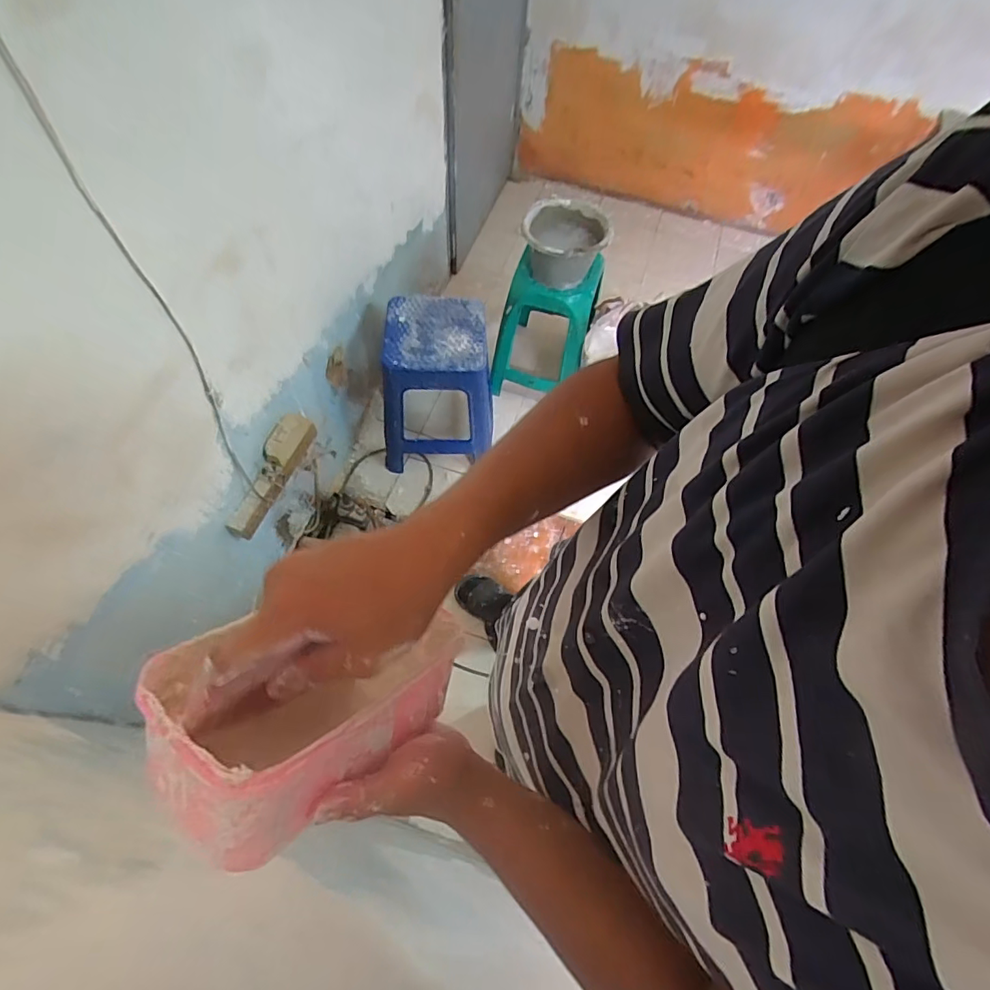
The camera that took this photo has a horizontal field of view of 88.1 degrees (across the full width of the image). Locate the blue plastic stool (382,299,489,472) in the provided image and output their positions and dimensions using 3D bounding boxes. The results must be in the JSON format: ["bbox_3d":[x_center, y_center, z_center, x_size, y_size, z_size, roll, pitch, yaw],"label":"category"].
[{"bbox_3d":[-0.172,-0.334,1.546,0.328,0.415,0.310,2,61,-2],"label":"blue plastic stool"}]

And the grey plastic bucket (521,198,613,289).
[{"bbox_3d":[0.202,-0.736,1.506,0.245,0.177,0.284,2,61,-2],"label":"grey plastic bucket"}]

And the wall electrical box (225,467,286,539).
[{"bbox_3d":[-0.570,0.019,1.226,0.027,0.082,0.174,22,62,9],"label":"wall electrical box"}]

